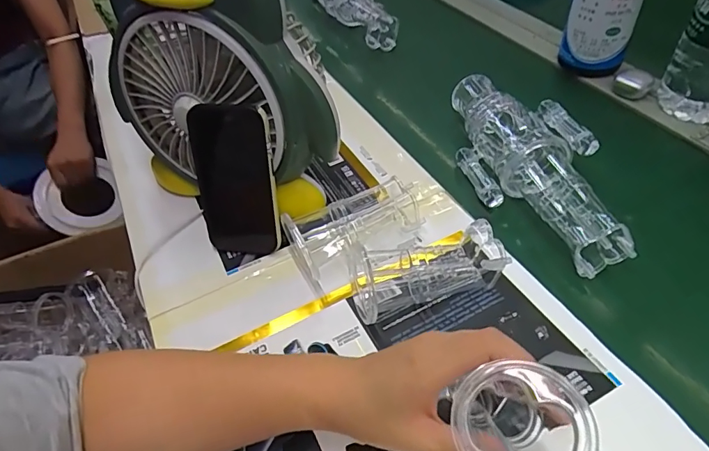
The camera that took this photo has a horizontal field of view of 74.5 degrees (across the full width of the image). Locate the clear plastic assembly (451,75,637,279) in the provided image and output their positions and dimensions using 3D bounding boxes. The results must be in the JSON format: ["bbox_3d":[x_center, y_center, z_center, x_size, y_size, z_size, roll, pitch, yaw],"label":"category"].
[{"bbox_3d":[0.187,-0.080,0.508,0.114,0.065,0.281,-13,47,-6],"label":"clear plastic assembly"}]

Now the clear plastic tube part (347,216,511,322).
[{"bbox_3d":[0.065,0.039,0.425,0.137,0.049,0.060,-16,48,-8],"label":"clear plastic tube part"}]

